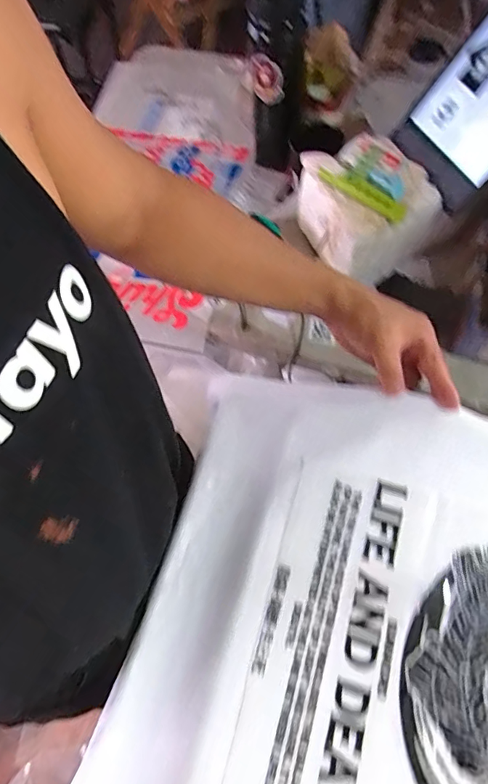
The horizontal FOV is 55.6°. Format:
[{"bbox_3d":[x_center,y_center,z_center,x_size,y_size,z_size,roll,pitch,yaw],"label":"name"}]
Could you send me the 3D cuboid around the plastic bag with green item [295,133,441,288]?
[{"bbox_3d":[0.171,-0.262,0.660,0.144,0.111,0.145,-25,69,-9],"label":"plastic bag with green item"}]

